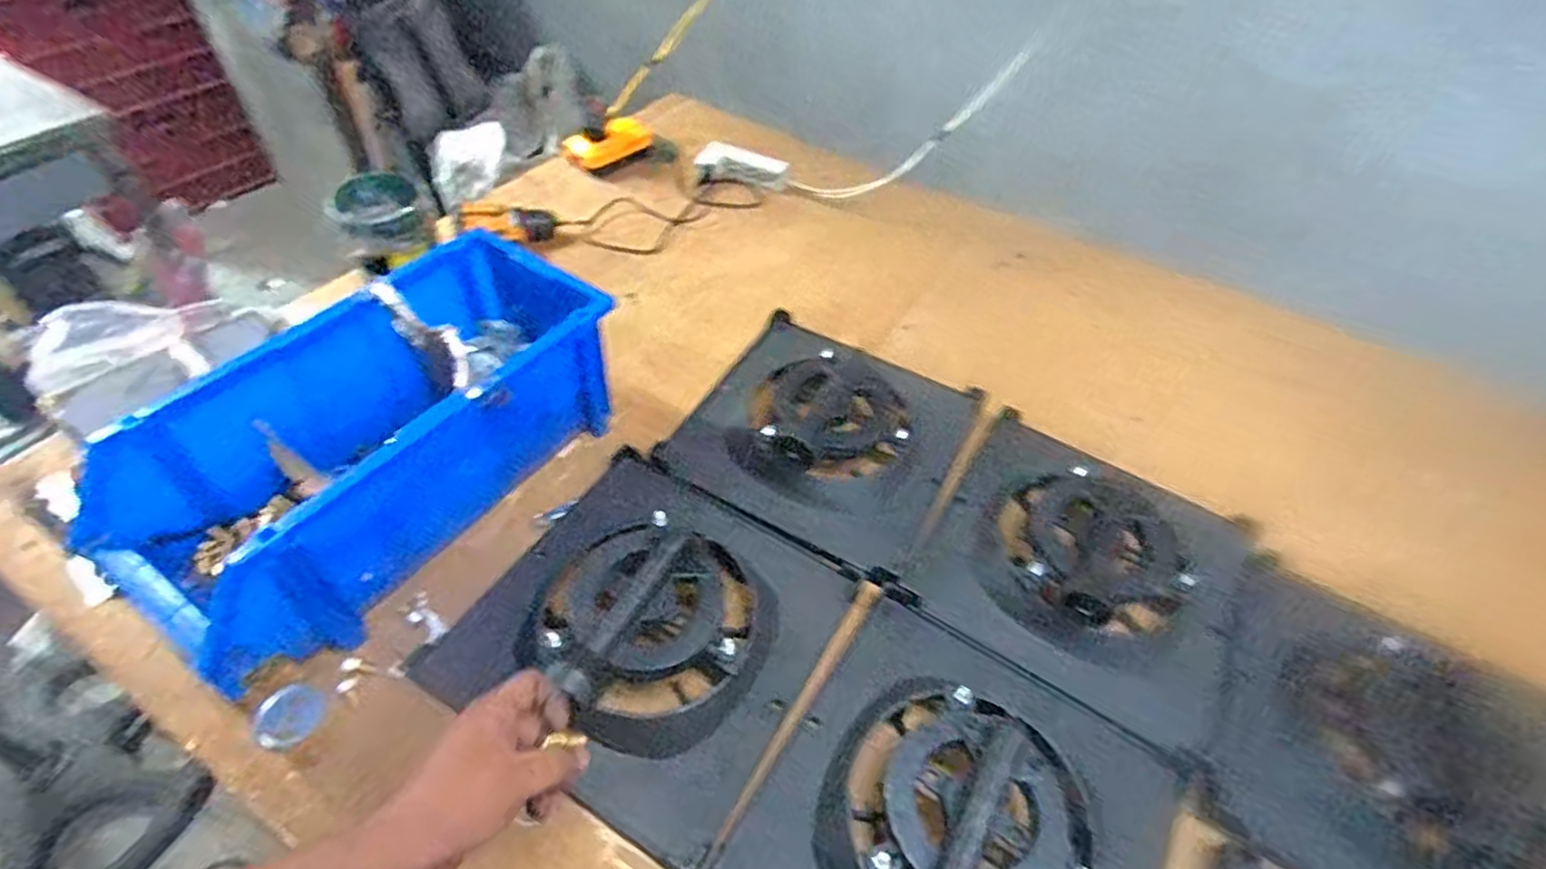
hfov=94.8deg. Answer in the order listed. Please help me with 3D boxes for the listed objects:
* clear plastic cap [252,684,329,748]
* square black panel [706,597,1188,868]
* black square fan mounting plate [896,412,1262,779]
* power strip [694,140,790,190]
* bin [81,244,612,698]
[{"bbox_3d":[-0.411,0.238,0.604,0.054,0.005,0.052,3,49,-3],"label":"clear plastic cap"},{"bbox_3d":[0.151,0.293,0.544,0.297,0.090,0.288,29,53,19],"label":"square black panel"},{"bbox_3d":[0.318,0.122,0.717,0.299,0.072,0.297,29,53,19],"label":"black square fan mounting plate"},{"bbox_3d":[-0.051,-0.450,1.201,0.158,0.040,0.066,13,50,6],"label":"power strip"},{"bbox_3d":[-0.374,0.009,0.688,0.188,0.187,0.423,29,53,19],"label":"bin"}]

